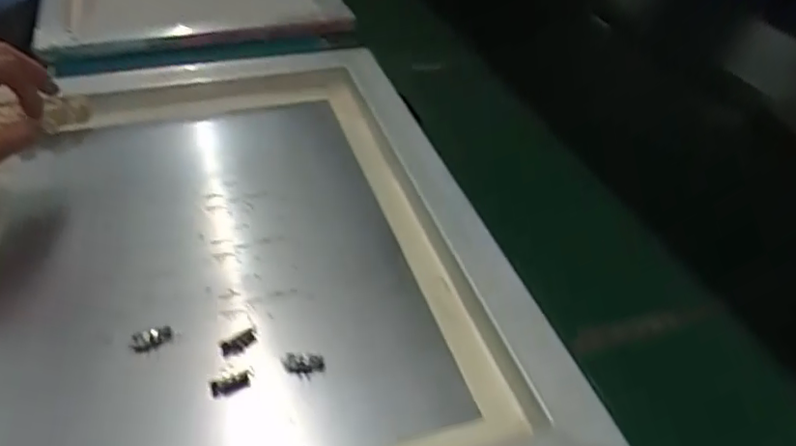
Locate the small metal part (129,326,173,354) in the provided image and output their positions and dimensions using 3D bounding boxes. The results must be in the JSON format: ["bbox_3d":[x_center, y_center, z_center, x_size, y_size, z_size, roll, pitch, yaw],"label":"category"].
[{"bbox_3d":[-0.162,0.076,0.385,0.026,0.010,0.011,-18,46,-25],"label":"small metal part"}]

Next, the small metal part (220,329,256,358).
[{"bbox_3d":[-0.104,0.080,0.387,0.024,0.007,0.010,-21,47,-28],"label":"small metal part"}]

